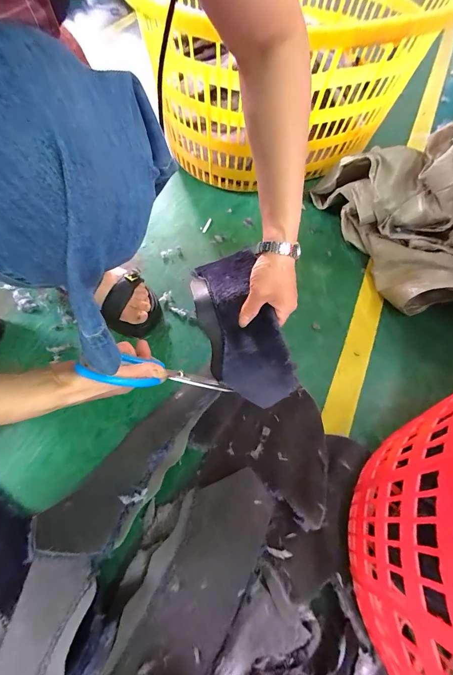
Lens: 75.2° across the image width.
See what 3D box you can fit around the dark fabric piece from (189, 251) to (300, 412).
[{"bbox_3d":[0.016,-0.022,0.402,0.101,0.086,0.229,-19,73,-12],"label":"dark fabric piece"}]

